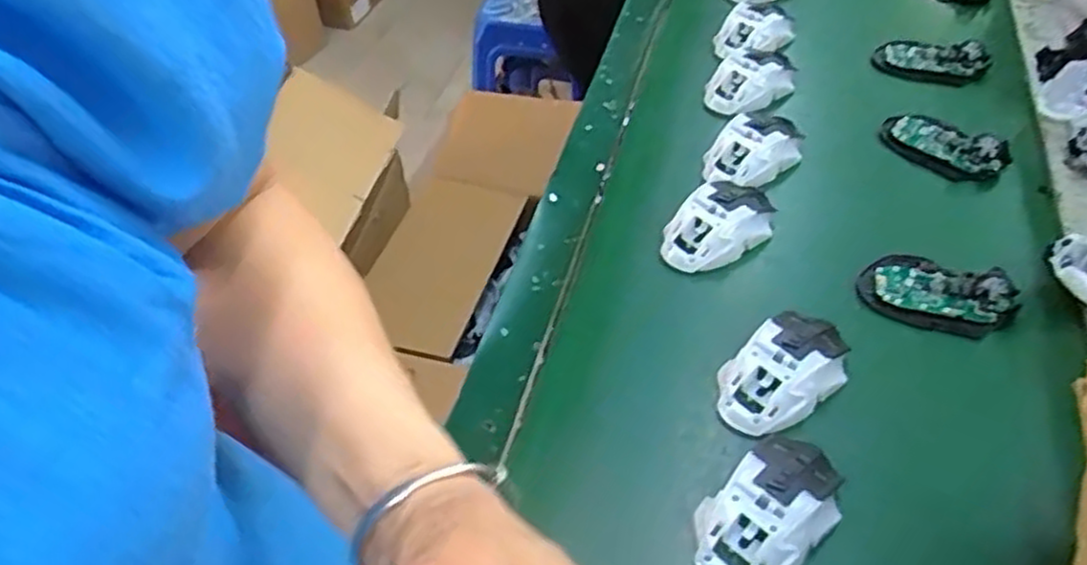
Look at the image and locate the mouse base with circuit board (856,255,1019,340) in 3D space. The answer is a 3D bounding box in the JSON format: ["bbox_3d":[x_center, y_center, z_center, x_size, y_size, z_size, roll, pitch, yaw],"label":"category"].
[{"bbox_3d":[0.316,0.008,0.615,0.112,0.027,0.061,21,52,22],"label":"mouse base with circuit board"}]

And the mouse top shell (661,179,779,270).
[{"bbox_3d":[0.154,-0.052,0.675,0.114,0.036,0.066,-34,54,-24],"label":"mouse top shell"}]

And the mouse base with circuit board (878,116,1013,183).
[{"bbox_3d":[0.386,-0.135,0.743,0.062,0.021,0.112,-33,53,-24],"label":"mouse base with circuit board"}]

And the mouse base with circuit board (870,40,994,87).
[{"bbox_3d":[0.426,-0.244,0.842,0.115,0.025,0.058,9,49,12],"label":"mouse base with circuit board"}]

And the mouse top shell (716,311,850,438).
[{"bbox_3d":[0.177,0.063,0.565,0.113,0.034,0.066,-31,53,-22],"label":"mouse top shell"}]

